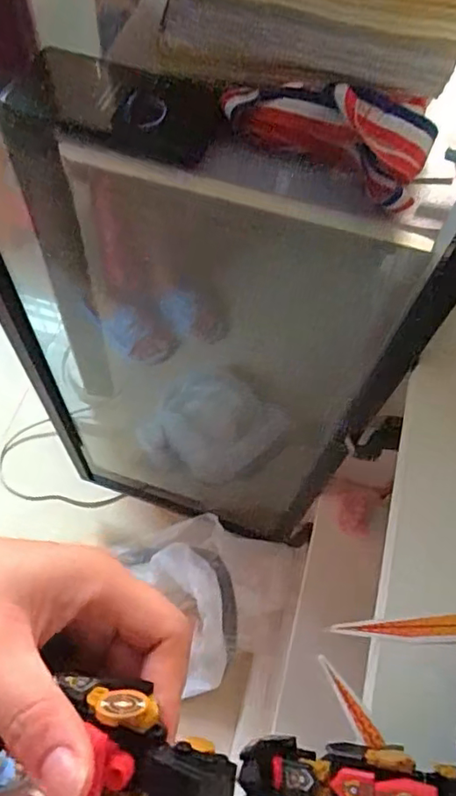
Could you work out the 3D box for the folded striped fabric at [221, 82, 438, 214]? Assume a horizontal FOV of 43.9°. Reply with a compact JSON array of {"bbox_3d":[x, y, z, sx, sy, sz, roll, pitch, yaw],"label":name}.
[{"bbox_3d":[0.064,-0.181,0.380,0.146,0.044,0.050,28,66,10],"label":"folded striped fabric"}]

